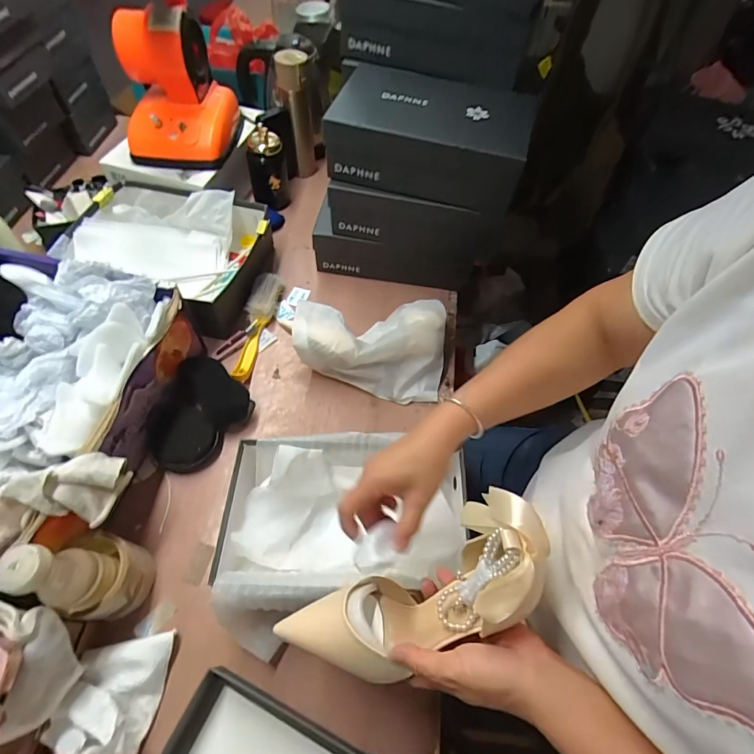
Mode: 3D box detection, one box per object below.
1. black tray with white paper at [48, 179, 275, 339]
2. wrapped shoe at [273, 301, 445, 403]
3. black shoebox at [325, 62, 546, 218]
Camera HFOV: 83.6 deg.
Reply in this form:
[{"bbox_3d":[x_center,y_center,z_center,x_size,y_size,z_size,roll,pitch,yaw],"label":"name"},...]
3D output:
[{"bbox_3d":[-0.377,-0.235,0.787,0.327,0.097,0.273,15,59,5],"label":"black tray with white paper"},{"bbox_3d":[-0.008,-0.073,0.712,0.258,0.101,0.179,16,59,6],"label":"wrapped shoe"},{"bbox_3d":[0.088,-0.382,0.670,0.293,0.104,0.173,14,58,5],"label":"black shoebox"}]

